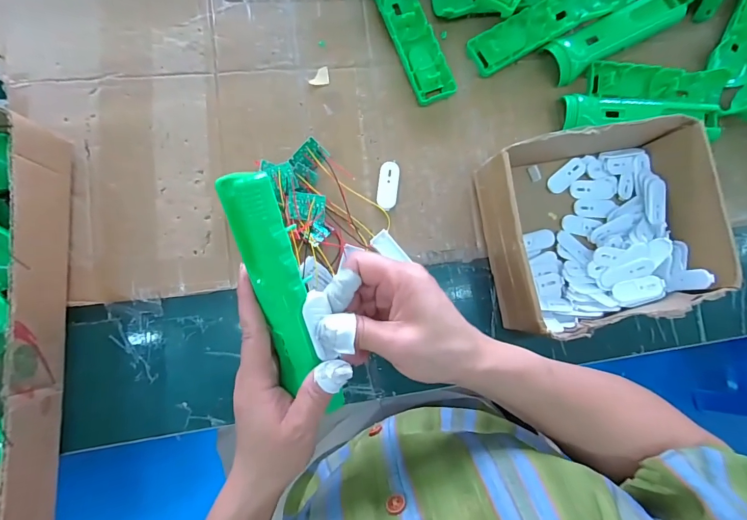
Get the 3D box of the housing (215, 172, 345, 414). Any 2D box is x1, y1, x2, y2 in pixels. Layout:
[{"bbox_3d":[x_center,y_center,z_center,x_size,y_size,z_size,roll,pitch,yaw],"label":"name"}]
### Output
[{"bbox_3d":[-0.054,0.024,0.239,0.034,0.025,0.158,-13,115,-5],"label":"housing"}]

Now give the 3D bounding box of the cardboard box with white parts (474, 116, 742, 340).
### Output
[{"bbox_3d":[0.224,-0.035,0.377,0.207,0.066,0.182,-11,83,-5],"label":"cardboard box with white parts"}]

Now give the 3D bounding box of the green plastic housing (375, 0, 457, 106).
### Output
[{"bbox_3d":[0.037,-0.242,0.416,0.049,0.026,0.157,-19,83,-6],"label":"green plastic housing"}]

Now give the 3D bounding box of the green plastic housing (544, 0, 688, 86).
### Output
[{"bbox_3d":[0.268,-0.252,0.430,0.167,0.025,0.048,-30,85,-7],"label":"green plastic housing"}]

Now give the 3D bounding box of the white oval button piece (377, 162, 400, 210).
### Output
[{"bbox_3d":[0.015,-0.077,0.399,0.022,0.005,0.048,6,81,-3],"label":"white oval button piece"}]

